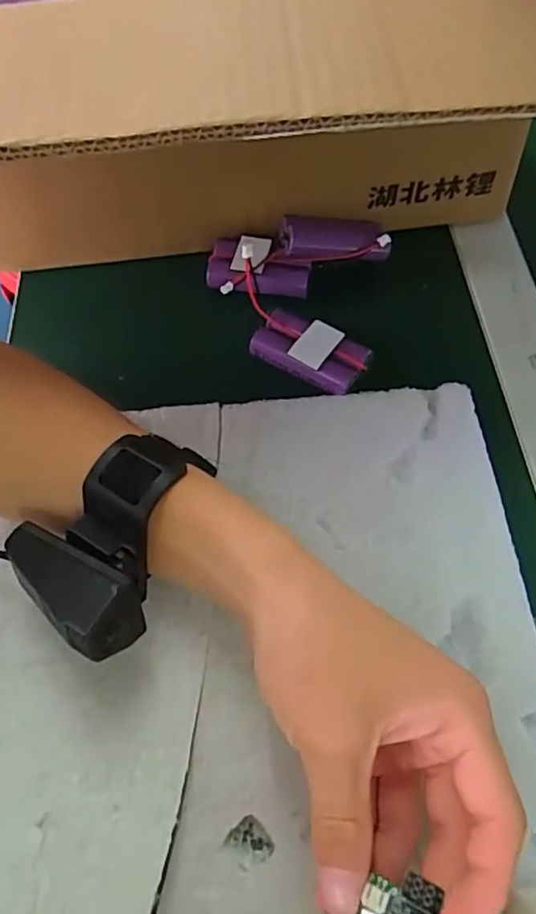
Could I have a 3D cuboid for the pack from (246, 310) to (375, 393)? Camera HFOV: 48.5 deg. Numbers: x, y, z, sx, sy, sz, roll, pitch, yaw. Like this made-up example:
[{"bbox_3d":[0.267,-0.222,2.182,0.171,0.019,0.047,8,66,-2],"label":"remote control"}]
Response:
[{"bbox_3d":[0.024,-0.063,0.347,0.066,0.014,0.032,28,67,18],"label":"pack"}]

